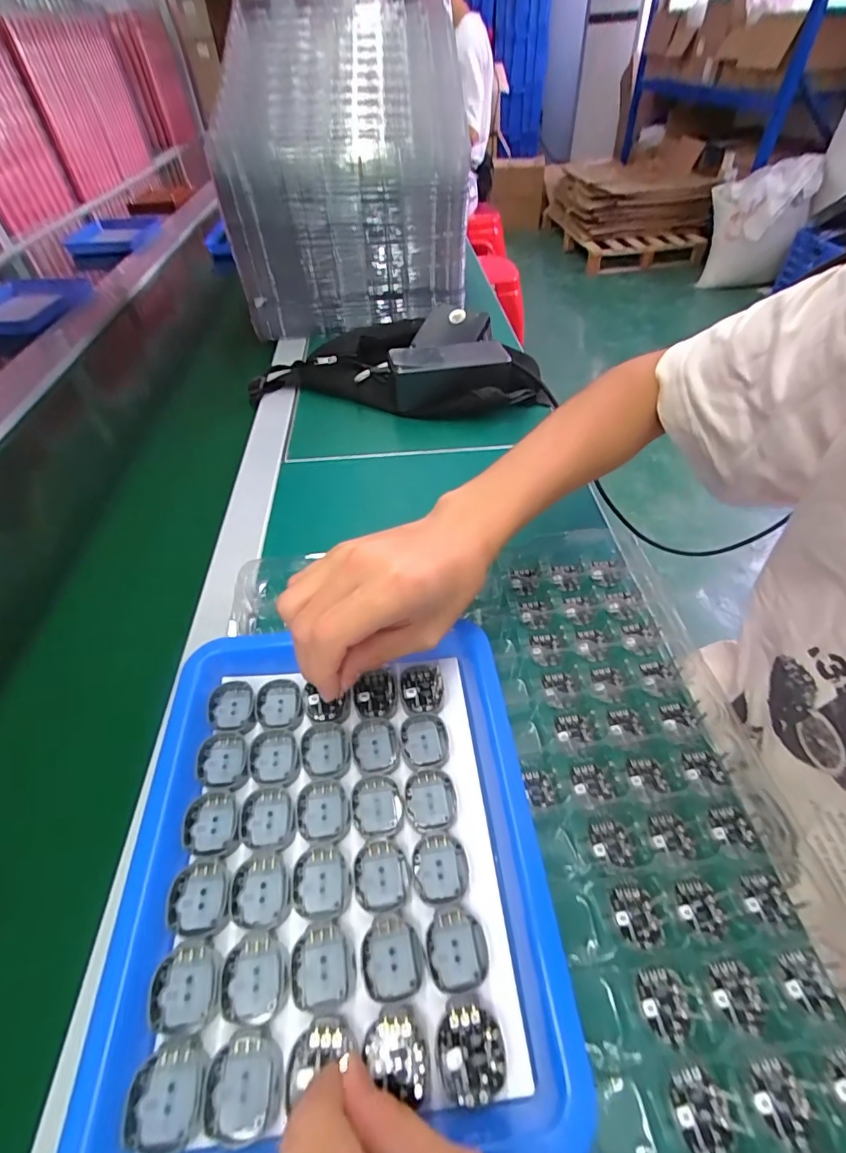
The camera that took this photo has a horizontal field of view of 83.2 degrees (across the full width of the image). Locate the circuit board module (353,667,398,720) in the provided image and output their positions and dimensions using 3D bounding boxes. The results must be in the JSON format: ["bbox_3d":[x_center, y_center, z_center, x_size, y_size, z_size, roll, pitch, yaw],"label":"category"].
[{"bbox_3d":[-0.027,0.066,0.268,0.024,0.004,0.030,-6,49,-2],"label":"circuit board module"}]

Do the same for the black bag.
[{"bbox_3d":[-0.015,-0.259,0.565,0.331,0.056,0.173,12,51,14],"label":"black bag"}]

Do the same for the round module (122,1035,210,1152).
[{"bbox_3d":[-0.089,0.182,0.166,0.025,0.007,0.028,-14,49,-8],"label":"round module"}]

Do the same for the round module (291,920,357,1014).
[{"bbox_3d":[-0.040,0.155,0.191,0.025,0.004,0.027,-2,49,2],"label":"round module"}]

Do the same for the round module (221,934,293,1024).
[{"bbox_3d":[-0.066,0.160,0.189,0.025,0.006,0.027,-2,49,2],"label":"round module"}]

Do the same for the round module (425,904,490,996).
[{"bbox_3d":[0.013,0.151,0.194,0.025,0.004,0.028,-11,49,-6],"label":"round module"}]

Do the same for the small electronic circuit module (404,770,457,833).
[{"bbox_3d":[0.004,0.110,0.234,0.025,0.006,0.027,-12,49,-6],"label":"small electronic circuit module"}]

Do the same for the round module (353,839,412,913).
[{"bbox_3d":[-0.018,0.133,0.212,0.023,0.005,0.026,-6,49,-1],"label":"round module"}]

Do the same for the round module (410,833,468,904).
[{"bbox_3d":[0.007,0.130,0.213,0.025,0.004,0.026,-2,49,2],"label":"round module"}]

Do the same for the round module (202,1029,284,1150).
[{"bbox_3d":[-0.063,0.181,0.169,0.027,0.006,0.028,-2,49,2],"label":"round module"}]

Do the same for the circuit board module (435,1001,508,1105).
[{"bbox_3d":[0.017,0.172,0.174,0.025,0.004,0.027,-6,49,-1],"label":"circuit board module"}]

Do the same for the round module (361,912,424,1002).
[{"bbox_3d":[-0.012,0.155,0.195,0.024,0.006,0.027,-11,49,-6],"label":"round module"}]

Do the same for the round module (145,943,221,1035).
[{"bbox_3d":[-0.093,0.161,0.186,0.026,0.005,0.027,-2,49,2],"label":"round module"}]

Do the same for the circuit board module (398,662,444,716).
[{"bbox_3d":[-0.001,0.063,0.269,0.025,0.004,0.029,-6,49,-1],"label":"circuit board module"}]

